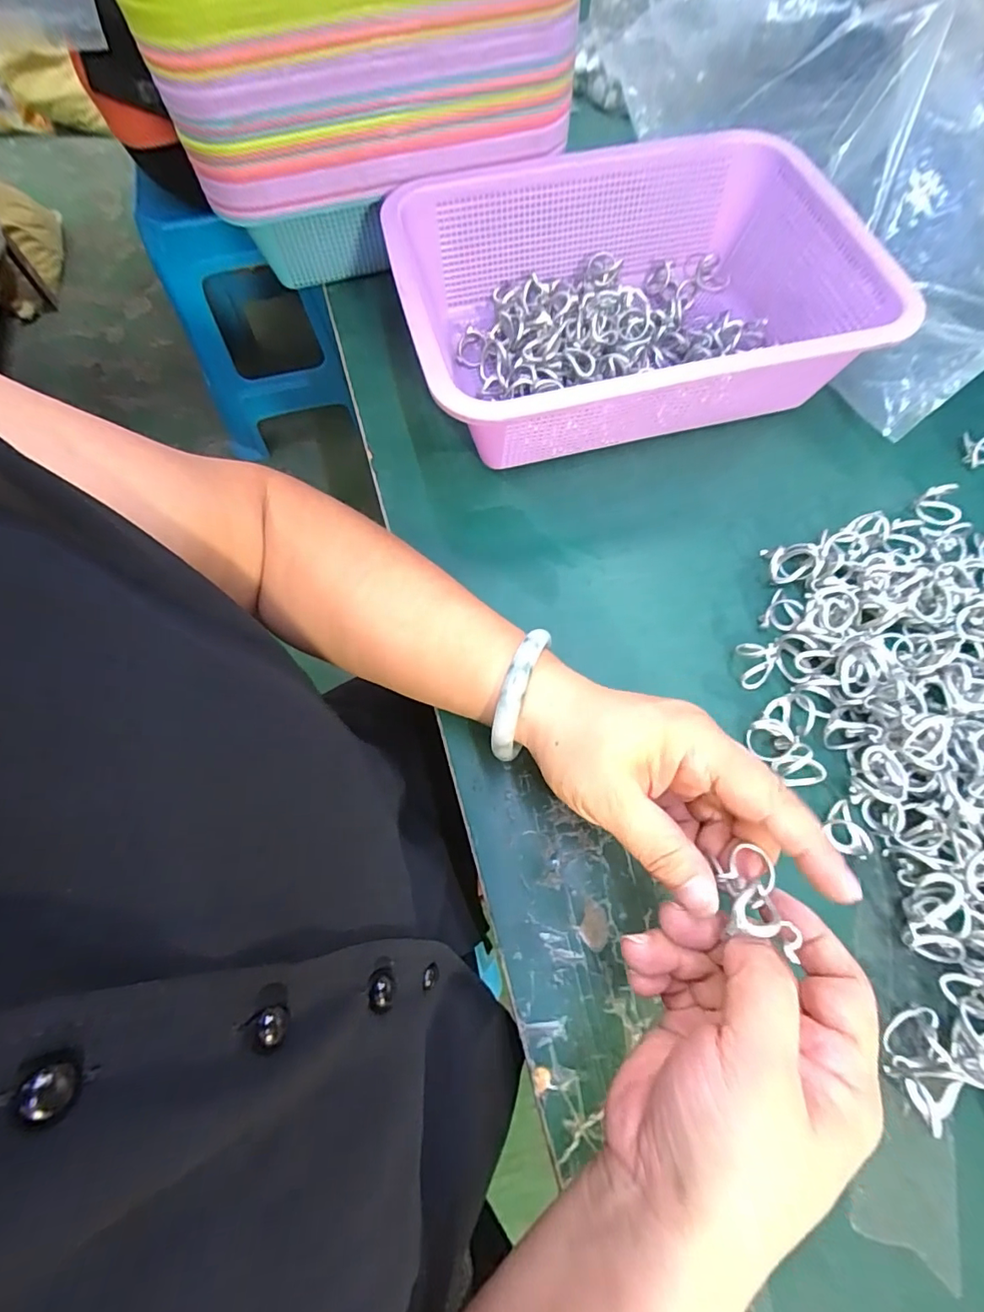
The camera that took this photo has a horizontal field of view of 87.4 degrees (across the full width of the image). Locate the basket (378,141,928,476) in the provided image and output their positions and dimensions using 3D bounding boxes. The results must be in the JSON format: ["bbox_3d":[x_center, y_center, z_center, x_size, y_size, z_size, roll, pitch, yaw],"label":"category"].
[{"bbox_3d":[0.094,-0.244,0.364,0.304,0.085,0.225,-15,69,-4],"label":"basket"}]

